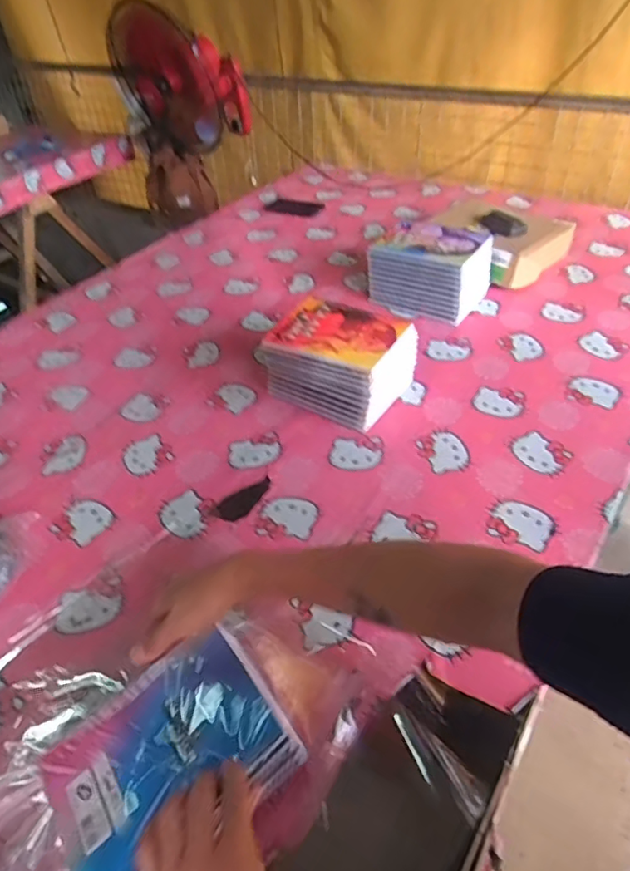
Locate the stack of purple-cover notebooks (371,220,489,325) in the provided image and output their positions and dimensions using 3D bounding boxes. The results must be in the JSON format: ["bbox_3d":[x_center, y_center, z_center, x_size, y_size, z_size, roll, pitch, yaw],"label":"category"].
[{"bbox_3d":[0.234,-0.335,1.129,0.209,0.121,0.170,17,46,23],"label":"stack of purple-cover notebooks"}]

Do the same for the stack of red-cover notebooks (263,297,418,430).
[{"bbox_3d":[0.040,-0.119,0.919,0.205,0.122,0.148,21,48,26],"label":"stack of red-cover notebooks"}]

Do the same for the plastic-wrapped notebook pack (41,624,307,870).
[{"bbox_3d":[-0.131,0.288,0.498,0.206,0.048,0.163,-31,48,-26],"label":"plastic-wrapped notebook pack"}]

